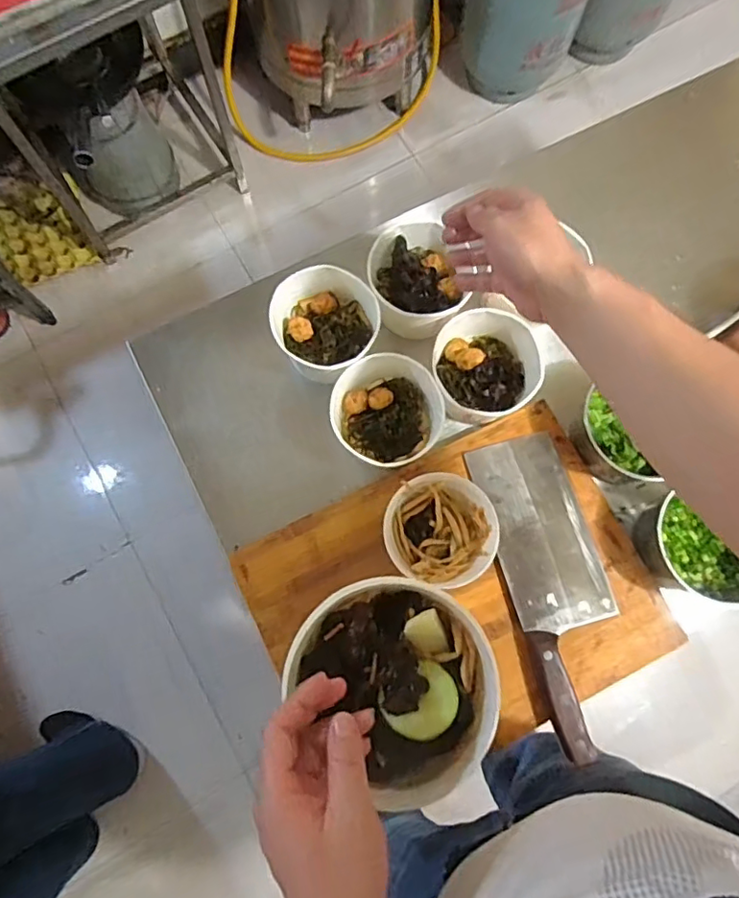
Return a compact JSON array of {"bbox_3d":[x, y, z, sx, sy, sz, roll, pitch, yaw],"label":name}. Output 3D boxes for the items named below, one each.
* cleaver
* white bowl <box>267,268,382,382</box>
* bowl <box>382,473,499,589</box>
[{"bbox_3d":[0.200,0.139,0.607,0.102,0.031,0.318,-15,77,-4],"label":"cleaver"},{"bbox_3d":[-0.049,-0.137,0.660,0.116,0.074,0.125,-27,78,-7],"label":"white bowl"},{"bbox_3d":[0.073,0.085,0.607,0.114,0.048,0.109,0,77,0],"label":"bowl"}]

